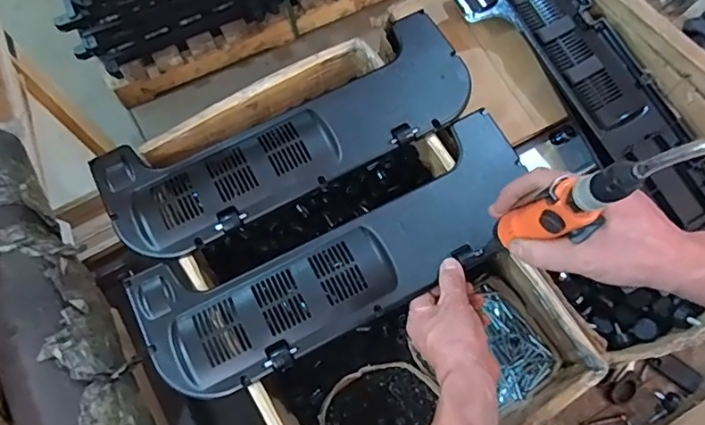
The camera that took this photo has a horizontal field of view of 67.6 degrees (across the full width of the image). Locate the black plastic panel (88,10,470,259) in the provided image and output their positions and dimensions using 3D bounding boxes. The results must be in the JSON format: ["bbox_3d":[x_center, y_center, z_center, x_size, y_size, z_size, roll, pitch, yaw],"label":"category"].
[{"bbox_3d":[-0.074,-0.102,0.653,0.470,0.018,0.157,-27,73,-8],"label":"black plastic panel"}]

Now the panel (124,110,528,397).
[{"bbox_3d":[-0.008,0.045,0.608,0.472,0.019,0.160,-28,73,-9],"label":"panel"}]

